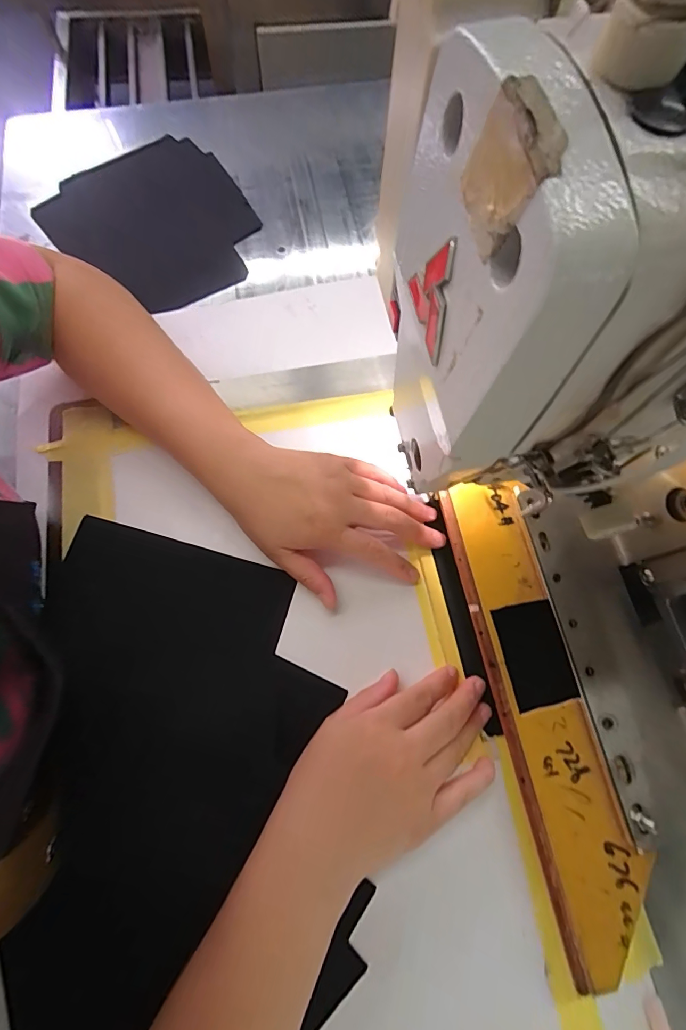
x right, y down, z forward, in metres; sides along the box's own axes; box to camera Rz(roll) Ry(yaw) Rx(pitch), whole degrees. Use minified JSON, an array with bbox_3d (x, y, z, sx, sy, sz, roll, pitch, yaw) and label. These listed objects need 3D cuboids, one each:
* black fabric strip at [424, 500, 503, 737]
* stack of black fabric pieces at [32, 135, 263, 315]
[{"bbox_3d":[0.085,0.070,0.315,0.013,0.010,0.169,-10,73,-4],"label":"black fabric strip"},{"bbox_3d":[-0.188,-0.293,0.431,0.181,0.007,0.211,-34,75,-11],"label":"stack of black fabric pieces"}]

